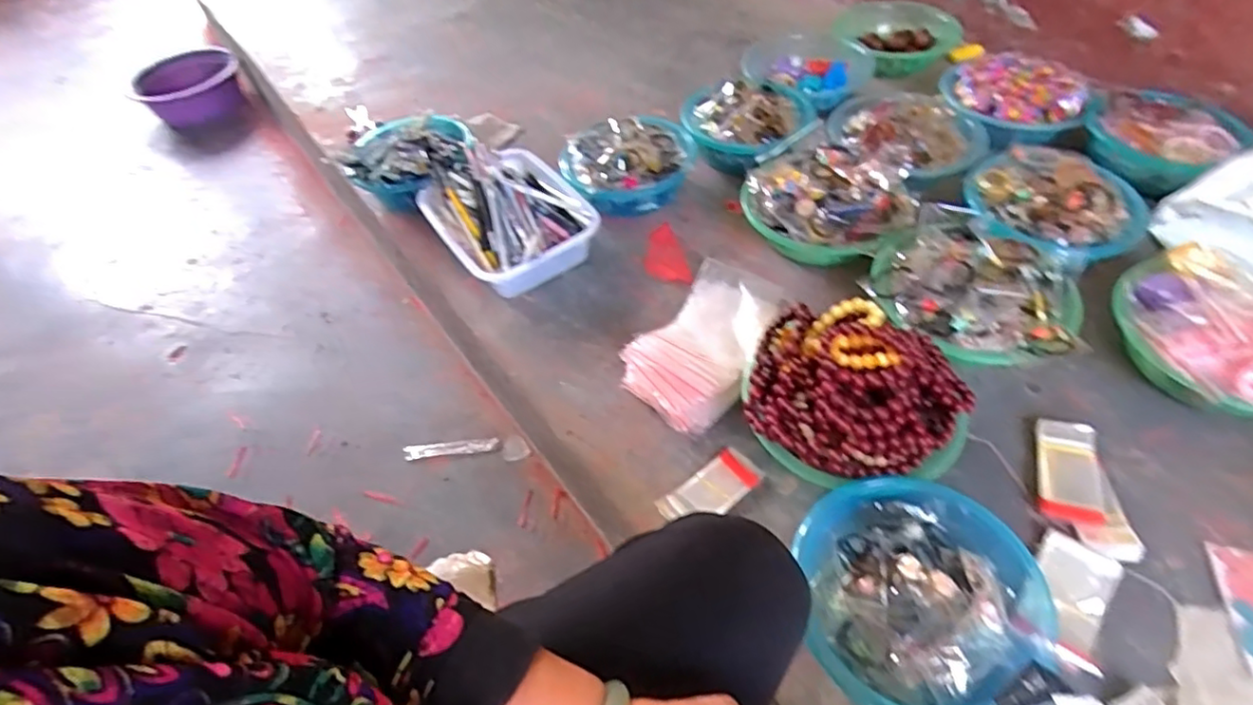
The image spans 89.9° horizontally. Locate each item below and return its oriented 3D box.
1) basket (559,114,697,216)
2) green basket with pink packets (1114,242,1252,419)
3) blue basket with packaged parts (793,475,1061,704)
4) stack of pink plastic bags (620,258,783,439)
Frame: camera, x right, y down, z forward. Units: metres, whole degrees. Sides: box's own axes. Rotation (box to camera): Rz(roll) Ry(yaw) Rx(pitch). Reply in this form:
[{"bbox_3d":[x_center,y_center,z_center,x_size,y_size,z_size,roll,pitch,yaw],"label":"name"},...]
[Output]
[{"bbox_3d":[0.003,-0.308,1.049,0.200,0.125,0.190,-3,51,3],"label":"basket"},{"bbox_3d":[0.706,-0.012,0.745,0.202,0.107,0.236,-36,56,-22],"label":"green basket with pink packets"},{"bbox_3d":[0.278,0.228,0.599,0.216,0.070,0.214,-3,51,3],"label":"blue basket with packaged parts"},{"bbox_3d":[0.105,-0.013,0.832,0.137,0.071,0.254,26,57,24],"label":"stack of pink plastic bags"}]

